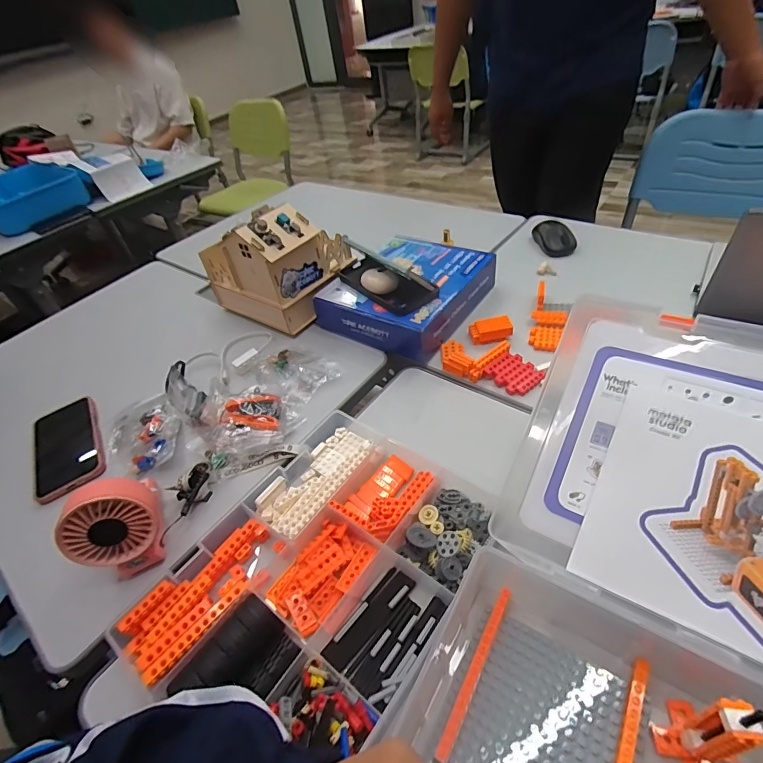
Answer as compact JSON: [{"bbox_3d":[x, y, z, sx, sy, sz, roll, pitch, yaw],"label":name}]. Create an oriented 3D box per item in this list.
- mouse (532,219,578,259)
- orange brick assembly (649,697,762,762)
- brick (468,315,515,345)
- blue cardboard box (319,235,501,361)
[{"bbox_3d":[0.313,-0.262,0.774,0.050,0.030,0.083,-13,44,-1],"label":"mouse"},{"bbox_3d":[0.203,0.217,0.258,0.040,0.085,0.043,-26,47,-16],"label":"orange brick assembly"},{"bbox_3d":[0.158,-0.073,0.621,0.058,0.026,0.032,-10,44,2],"label":"brick"},{"bbox_3d":[0.042,-0.147,0.681,0.197,0.058,0.238,23,54,31],"label":"blue cardboard box"}]

